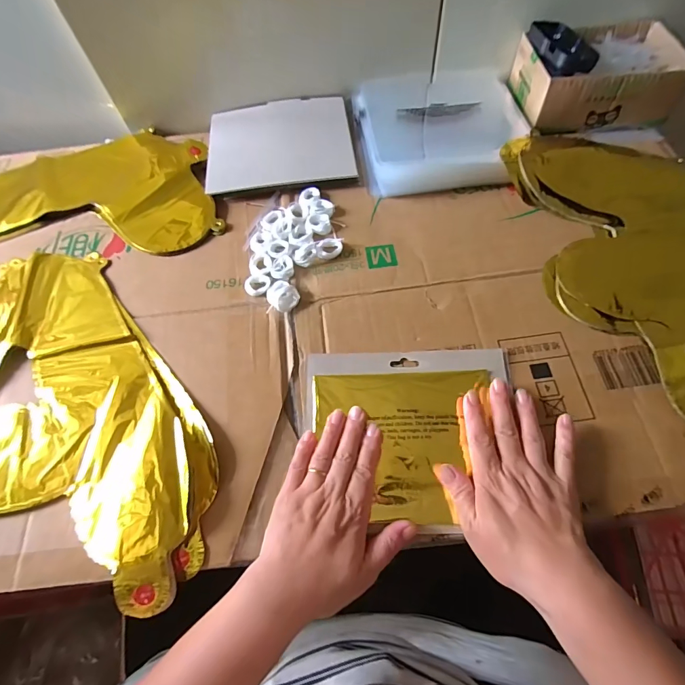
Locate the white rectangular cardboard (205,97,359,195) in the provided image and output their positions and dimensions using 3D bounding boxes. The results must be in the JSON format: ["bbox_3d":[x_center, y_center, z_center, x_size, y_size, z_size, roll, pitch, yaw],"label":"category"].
[{"bbox_3d":[-0.087,-0.282,0.558,0.193,0.025,0.179,-8,62,-1],"label":"white rectangular cardboard"}]

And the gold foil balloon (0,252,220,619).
[{"bbox_3d":[-0.312,0.057,0.390,0.388,0.014,0.342,-3,62,2],"label":"gold foil balloon"}]

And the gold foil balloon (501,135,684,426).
[{"bbox_3d":[0.329,-0.075,0.412,0.216,0.023,0.445,-6,62,0],"label":"gold foil balloon"}]

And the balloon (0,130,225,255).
[{"bbox_3d":[-0.371,-0.186,0.519,0.399,0.011,0.236,-13,62,-3],"label":"balloon"}]

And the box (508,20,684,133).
[{"bbox_3d":[0.346,-0.366,0.542,0.196,0.062,0.148,-9,62,-1],"label":"box"}]

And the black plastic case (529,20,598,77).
[{"bbox_3d":[0.276,-0.372,0.498,0.056,0.022,0.104,-10,62,-2],"label":"black plastic case"}]

